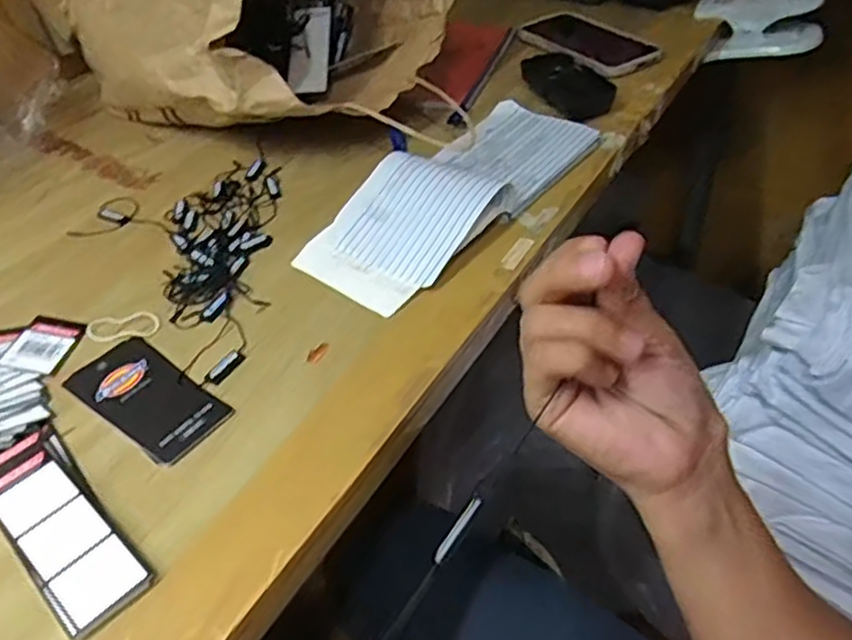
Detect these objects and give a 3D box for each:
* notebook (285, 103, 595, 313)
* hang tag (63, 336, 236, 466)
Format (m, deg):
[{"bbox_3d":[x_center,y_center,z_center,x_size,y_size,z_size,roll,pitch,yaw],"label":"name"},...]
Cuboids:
[{"bbox_3d":[0.026,-0.108,0.546,0.098,0.038,0.271,28,51,30],"label":"notebook"},{"bbox_3d":[-0.169,0.044,0.423,0.106,0.004,0.052,28,51,30],"label":"hang tag"}]

